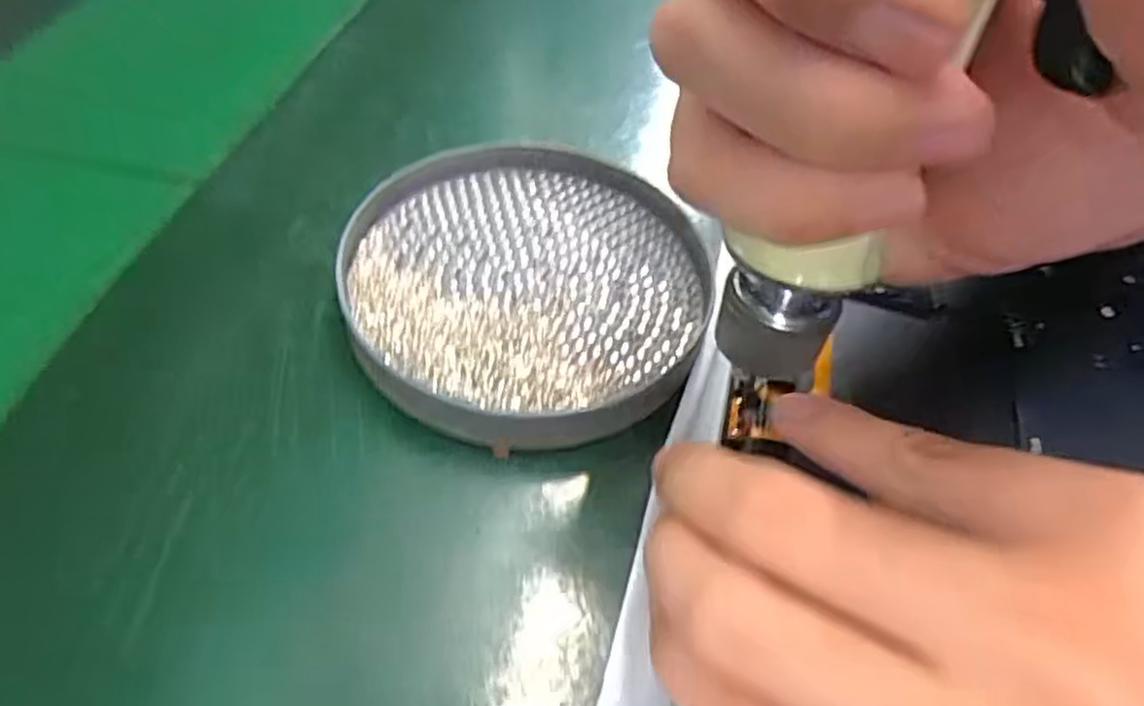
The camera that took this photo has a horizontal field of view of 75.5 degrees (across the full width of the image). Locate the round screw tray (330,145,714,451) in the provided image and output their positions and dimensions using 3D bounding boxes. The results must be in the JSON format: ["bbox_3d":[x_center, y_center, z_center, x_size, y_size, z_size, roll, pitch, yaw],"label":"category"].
[{"bbox_3d":[-0.013,-0.026,0.236,0.120,0.014,0.115,1,51,-2],"label":"round screw tray"}]

